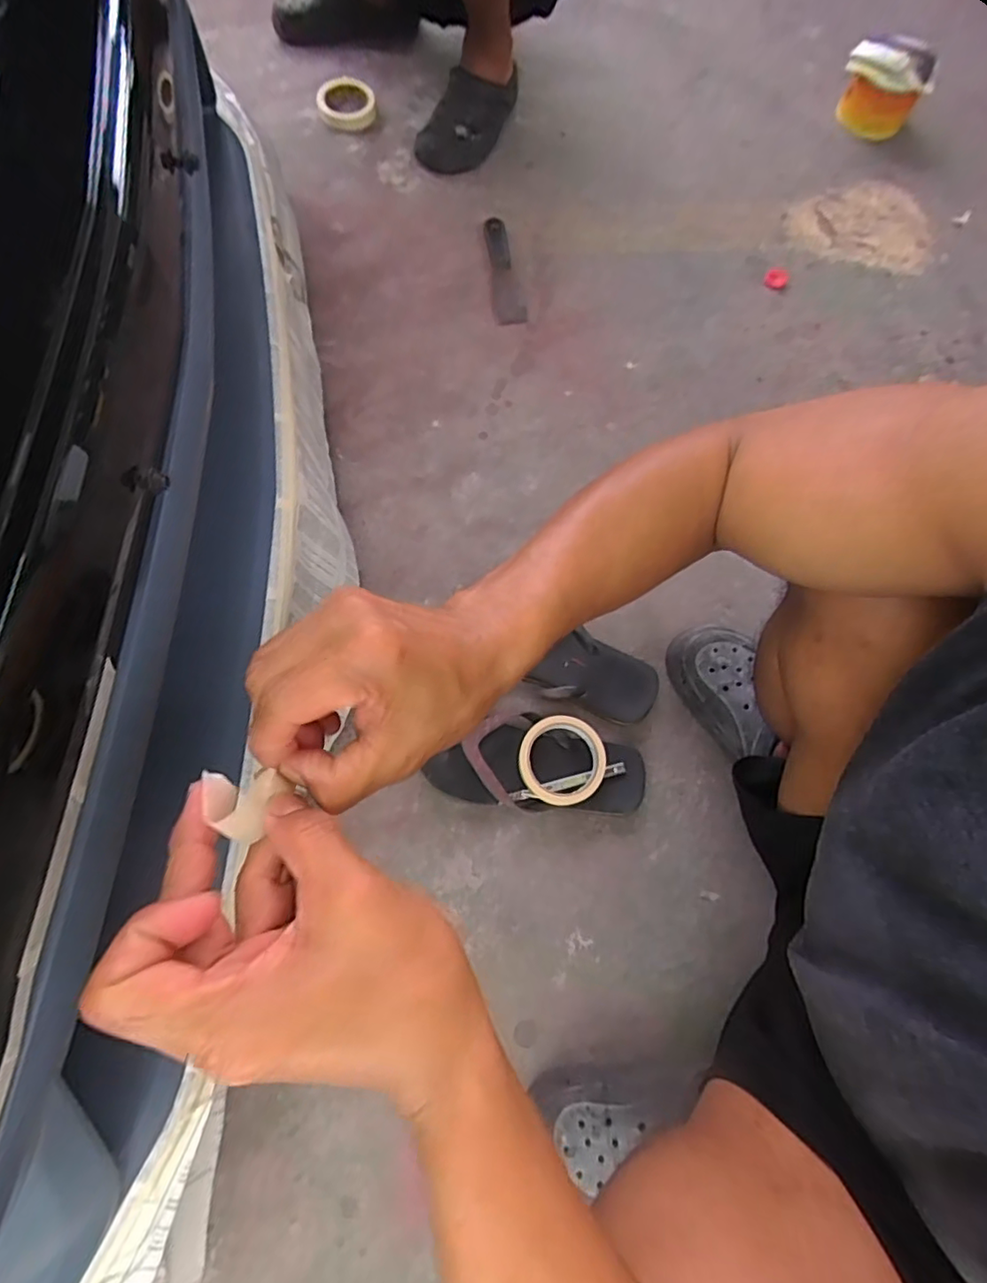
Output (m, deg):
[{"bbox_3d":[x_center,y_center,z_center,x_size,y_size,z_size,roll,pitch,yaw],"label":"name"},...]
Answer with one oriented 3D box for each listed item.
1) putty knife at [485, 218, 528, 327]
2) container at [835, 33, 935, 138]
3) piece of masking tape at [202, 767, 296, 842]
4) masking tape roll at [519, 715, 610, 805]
[{"bbox_3d":[0.019,-0.596,0.915,0.048,0.020,0.205,-6,72,-3],"label":"putty knife"},{"bbox_3d":[0.786,-1.117,1.165,0.161,0.095,0.172,21,73,5],"label":"container"},{"bbox_3d":[-0.106,0.067,0.240,0.030,0.023,0.026,16,73,4],"label":"piece of masking tape"},{"bbox_3d":[0.080,0.136,0.659,0.098,0.021,0.099,0,72,-1],"label":"masking tape roll"}]

